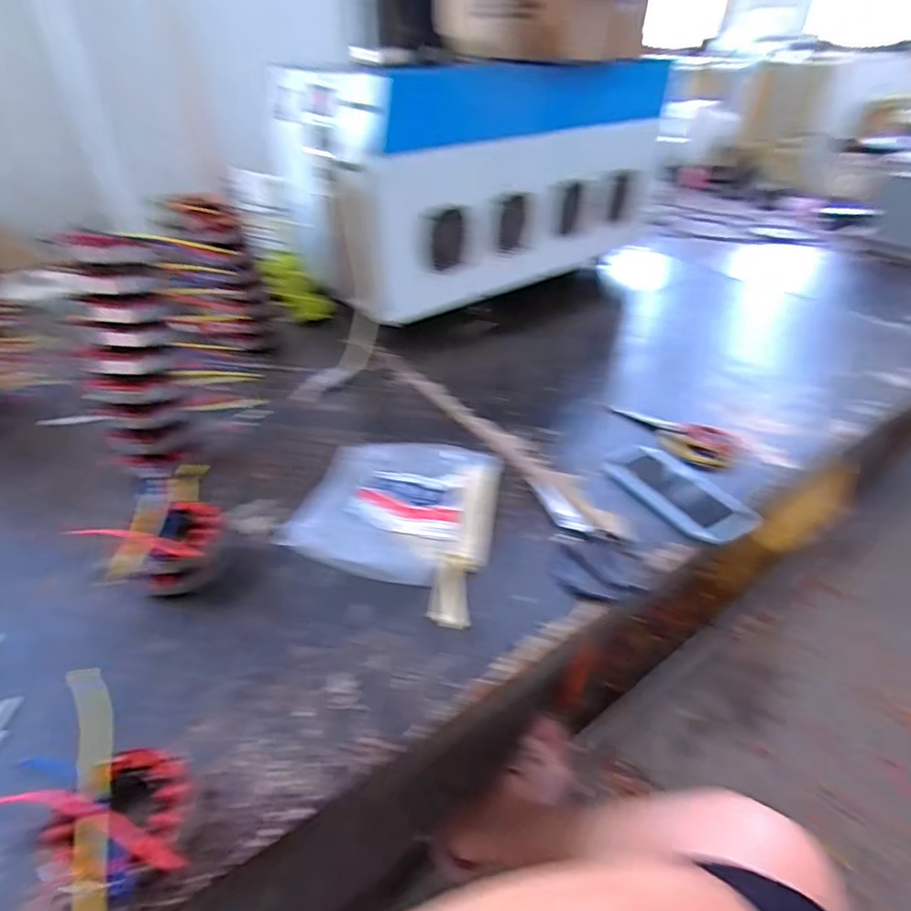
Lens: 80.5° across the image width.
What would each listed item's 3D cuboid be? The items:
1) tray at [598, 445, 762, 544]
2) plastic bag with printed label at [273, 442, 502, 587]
[{"bbox_3d":[0.277,0.044,0.685,0.093,0.020,0.189,-20,43,-24],"label":"tray"},{"bbox_3d":[-0.060,0.045,0.648,0.205,0.059,0.252,5,39,4],"label":"plastic bag with printed label"}]

